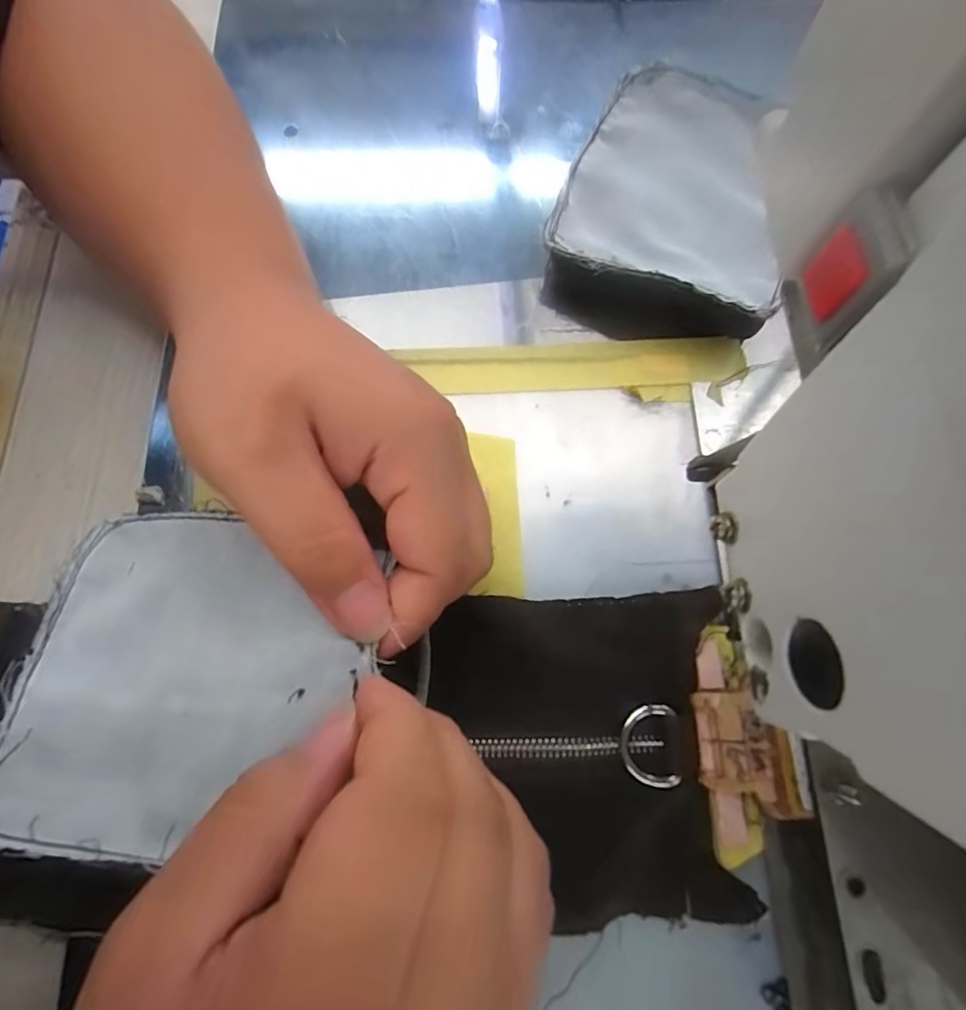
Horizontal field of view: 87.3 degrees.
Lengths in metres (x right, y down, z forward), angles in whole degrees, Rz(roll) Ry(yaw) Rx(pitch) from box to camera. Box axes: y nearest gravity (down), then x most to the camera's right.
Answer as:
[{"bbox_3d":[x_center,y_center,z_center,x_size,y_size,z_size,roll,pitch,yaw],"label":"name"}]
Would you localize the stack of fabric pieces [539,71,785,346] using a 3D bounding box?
[{"bbox_3d":[0.089,-0.152,0.257,0.102,0.031,0.139,8,75,1],"label":"stack of fabric pieces"}]

